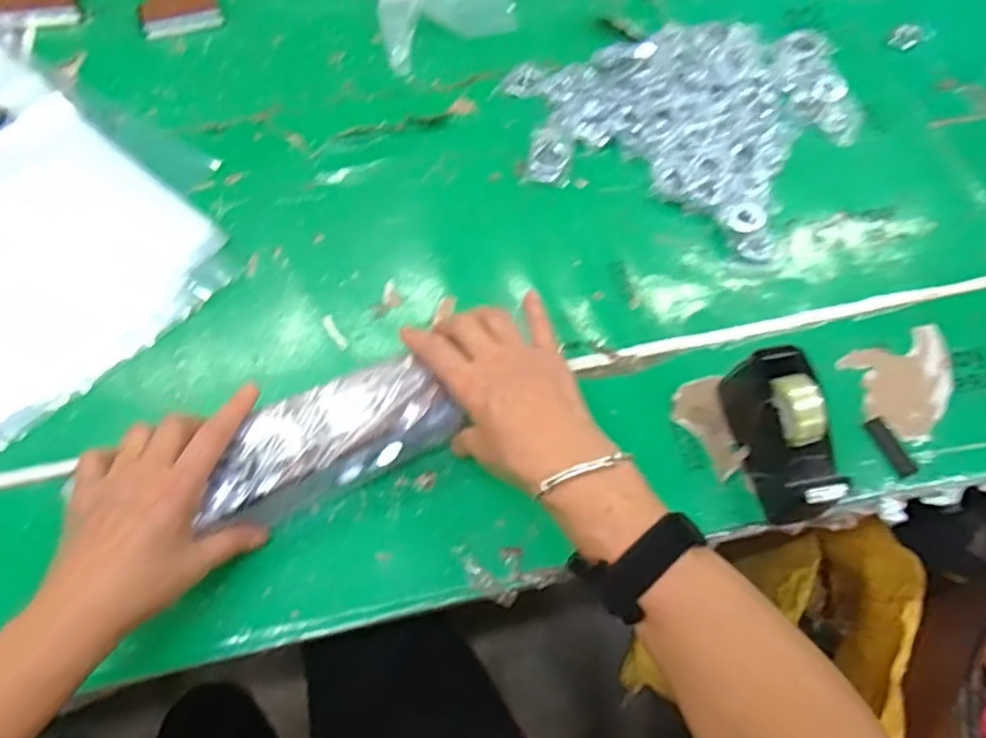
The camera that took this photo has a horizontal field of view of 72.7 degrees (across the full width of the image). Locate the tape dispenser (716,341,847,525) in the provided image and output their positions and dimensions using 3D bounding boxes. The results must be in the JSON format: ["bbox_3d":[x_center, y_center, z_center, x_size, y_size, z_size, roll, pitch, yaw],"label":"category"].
[{"bbox_3d":[0.206,0.044,0.478,0.047,0.067,0.116,-6,66,-3],"label":"tape dispenser"}]

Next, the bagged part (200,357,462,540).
[{"bbox_3d":[-0.108,0.050,0.477,0.177,0.051,0.069,-26,68,-13],"label":"bagged part"}]

